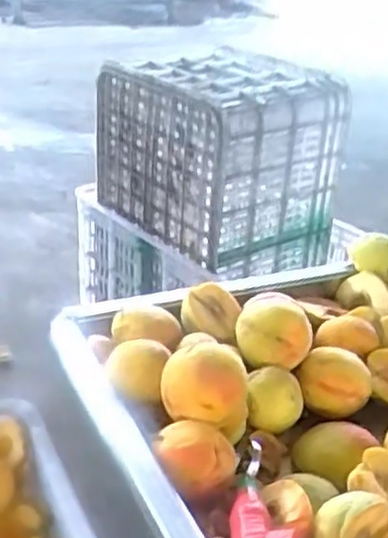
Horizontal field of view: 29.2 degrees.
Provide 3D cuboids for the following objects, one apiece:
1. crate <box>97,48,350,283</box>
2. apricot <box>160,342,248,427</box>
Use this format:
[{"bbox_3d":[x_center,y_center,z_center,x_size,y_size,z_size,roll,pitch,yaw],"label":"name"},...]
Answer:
[{"bbox_3d":[0.046,-0.213,1.309,0.317,0.258,0.334,-15,34,-34],"label":"crate"},{"bbox_3d":[0.008,0.081,0.539,0.058,0.043,0.053,-7,30,-22],"label":"apricot"}]

